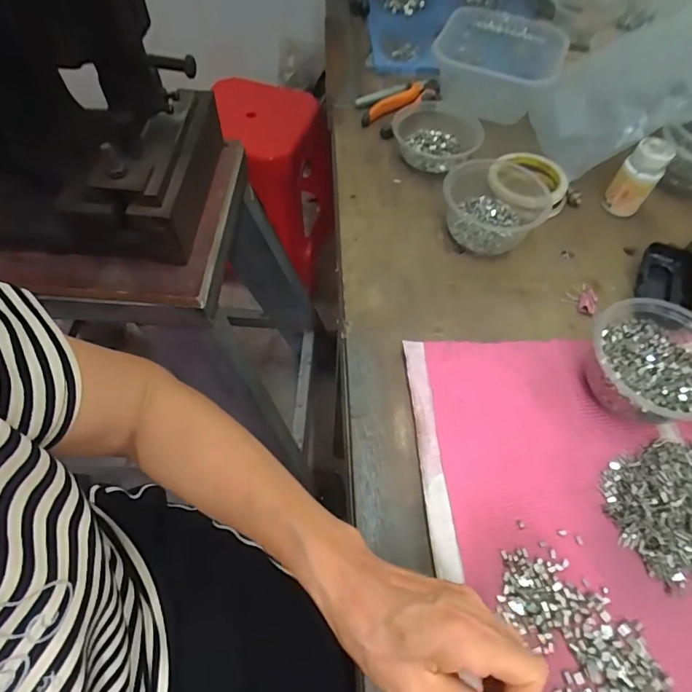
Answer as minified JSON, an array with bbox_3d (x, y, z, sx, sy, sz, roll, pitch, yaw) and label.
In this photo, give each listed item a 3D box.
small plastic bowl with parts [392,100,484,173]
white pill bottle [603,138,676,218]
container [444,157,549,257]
[{"bbox_3d":[0.124,-0.275,0.598,0.120,0.036,0.124,-39,65,-20],"label":"small plastic bowl with parts"},{"bbox_3d":[0.347,-0.198,0.549,0.044,0.083,0.041,33,65,19],"label":"white pill bottle"},{"bbox_3d":[0.179,-0.169,0.528,0.137,0.050,0.112,-41,66,-21],"label":"container"}]

